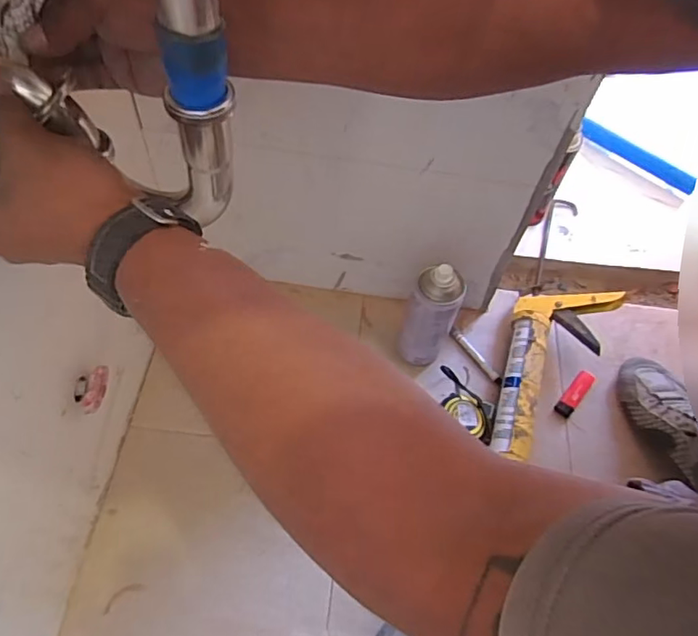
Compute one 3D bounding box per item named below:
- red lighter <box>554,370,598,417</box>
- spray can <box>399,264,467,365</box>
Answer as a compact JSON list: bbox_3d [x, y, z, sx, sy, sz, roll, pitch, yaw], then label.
[{"bbox_3d":[0.326,0.107,0.791,0.028,0.011,0.090,38,63,18],"label":"red lighter"},{"bbox_3d":[0.109,0.000,0.739,0.062,0.180,0.063,20,59,8],"label":"spray can"}]

